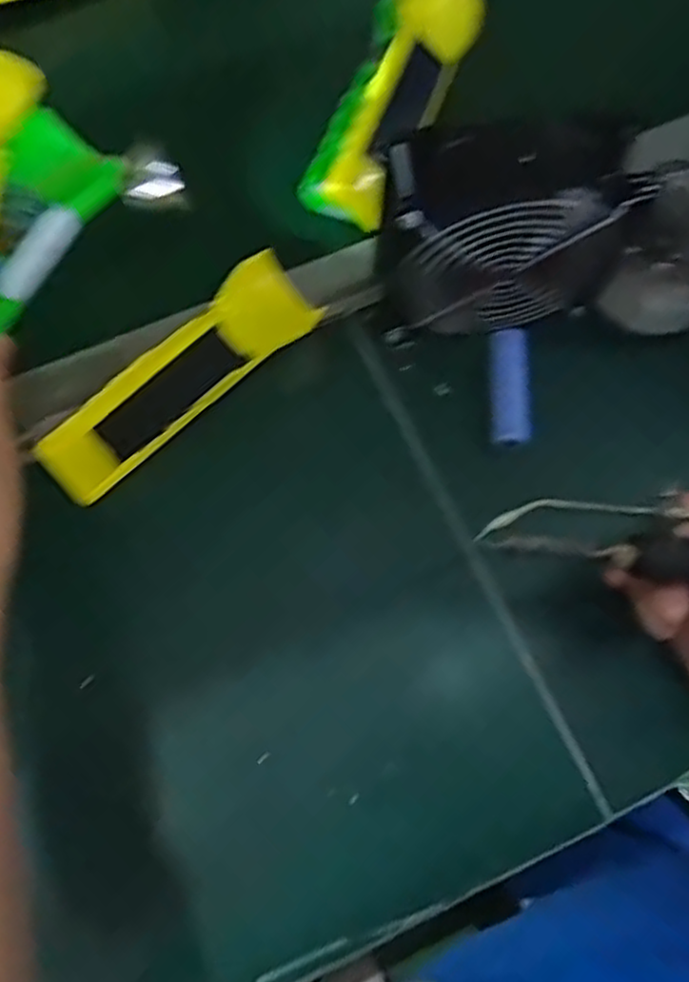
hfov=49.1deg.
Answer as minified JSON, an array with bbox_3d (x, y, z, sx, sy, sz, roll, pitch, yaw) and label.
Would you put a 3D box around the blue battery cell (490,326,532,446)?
[{"bbox_3d":[0.091,-0.055,0.414,0.018,0.021,0.066,2,71,1],"label":"blue battery cell"}]

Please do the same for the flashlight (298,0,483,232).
[{"bbox_3d":[0.025,-0.233,0.447,0.063,0.049,0.158,20,72,8],"label":"flashlight"}]

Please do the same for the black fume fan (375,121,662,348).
[{"bbox_3d":[0.076,-0.126,0.372,0.123,0.106,0.047,-6,71,-1],"label":"black fume fan"}]

